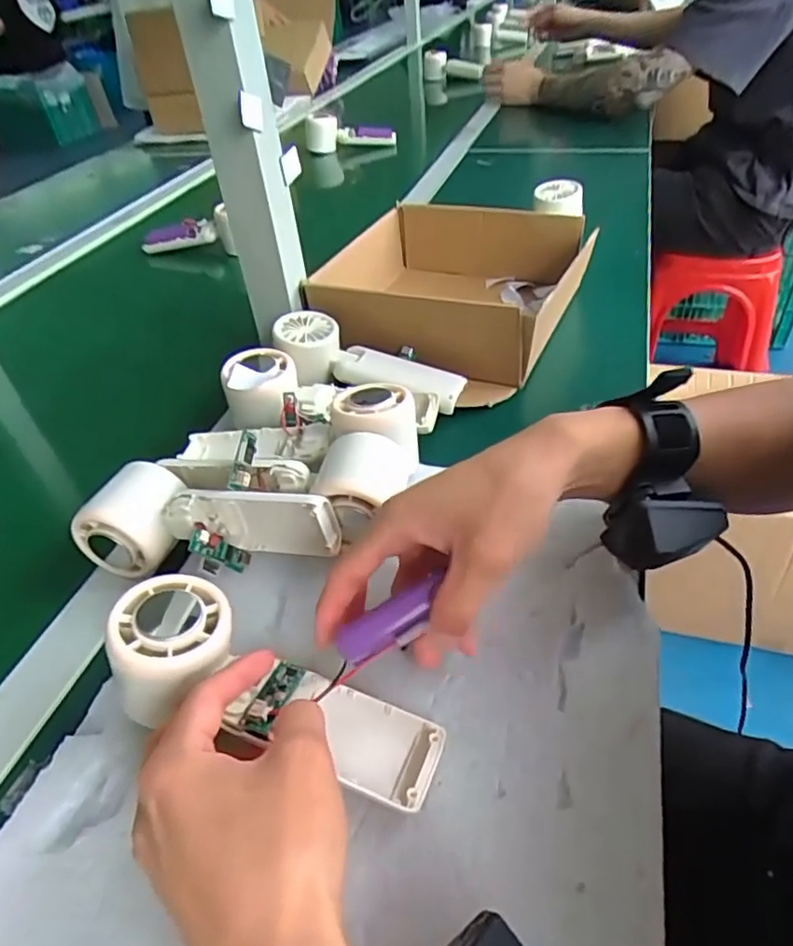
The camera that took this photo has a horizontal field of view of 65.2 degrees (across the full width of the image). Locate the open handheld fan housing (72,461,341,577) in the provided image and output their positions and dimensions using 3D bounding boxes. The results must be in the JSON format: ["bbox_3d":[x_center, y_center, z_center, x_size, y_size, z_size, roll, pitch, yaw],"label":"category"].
[{"bbox_3d":[-0.113,0.032,0.378,0.158,0.057,0.052,7,44,15],"label":"open handheld fan housing"}]

